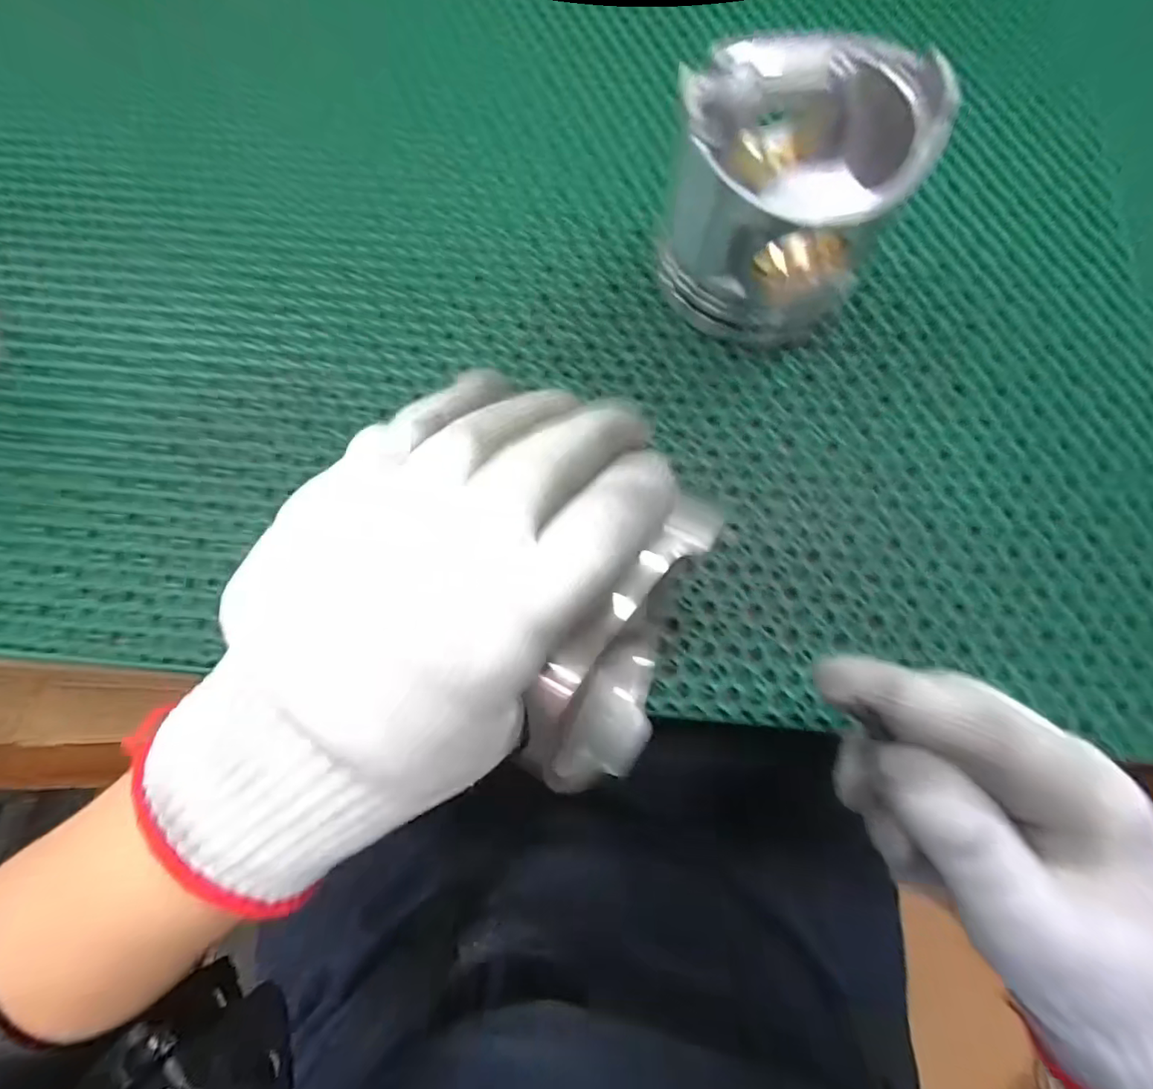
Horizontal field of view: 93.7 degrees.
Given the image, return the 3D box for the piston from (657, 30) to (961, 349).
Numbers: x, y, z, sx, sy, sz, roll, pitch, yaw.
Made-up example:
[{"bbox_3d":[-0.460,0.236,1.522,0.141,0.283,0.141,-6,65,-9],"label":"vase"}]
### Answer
[{"bbox_3d":[0.102,-0.178,0.279,0.113,0.095,0.100,33,78,9],"label":"piston"}]

